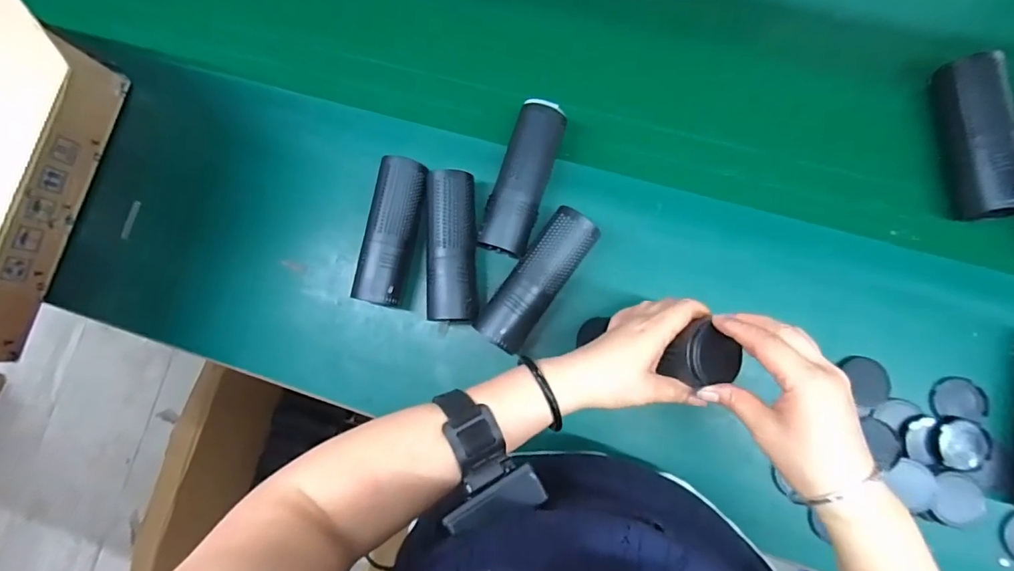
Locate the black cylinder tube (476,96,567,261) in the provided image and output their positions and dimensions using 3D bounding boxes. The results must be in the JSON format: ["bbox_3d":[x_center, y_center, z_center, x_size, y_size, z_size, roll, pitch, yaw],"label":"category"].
[{"bbox_3d":[0.018,-0.116,0.538,0.052,0.040,0.167,17,85,8],"label":"black cylinder tube"}]

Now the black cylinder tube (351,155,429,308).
[{"bbox_3d":[-0.127,-0.058,0.552,0.049,0.054,0.160,12,85,8],"label":"black cylinder tube"}]

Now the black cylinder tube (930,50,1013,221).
[{"bbox_3d":[0.473,-0.149,0.497,0.057,0.052,0.165,-2,83,6],"label":"black cylinder tube"}]

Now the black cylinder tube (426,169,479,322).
[{"bbox_3d":[-0.059,-0.042,0.541,0.050,0.057,0.162,-2,83,6],"label":"black cylinder tube"}]

